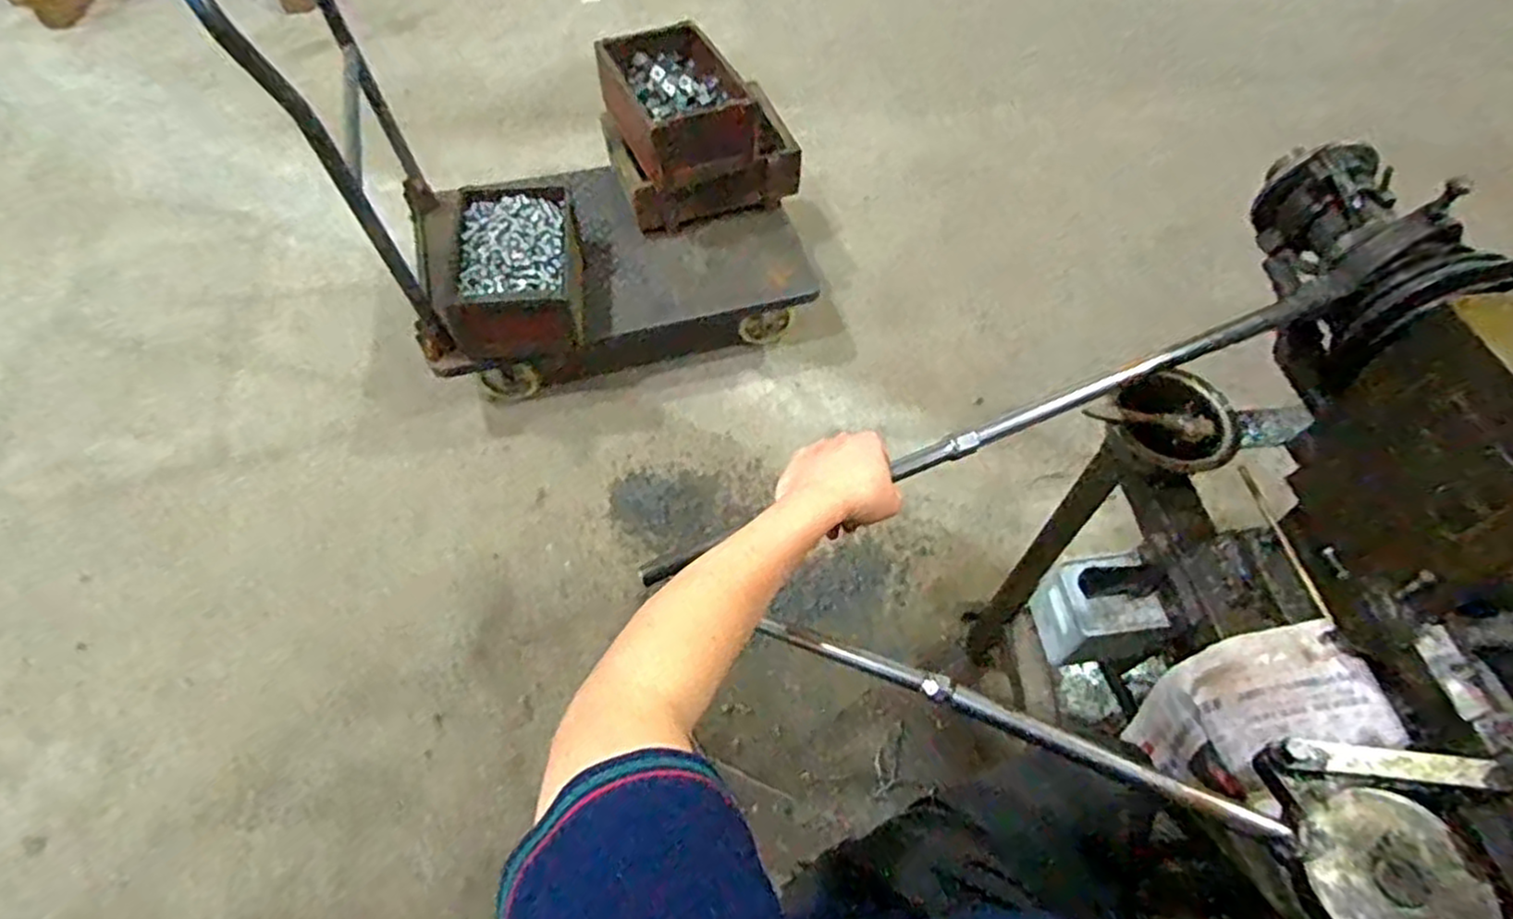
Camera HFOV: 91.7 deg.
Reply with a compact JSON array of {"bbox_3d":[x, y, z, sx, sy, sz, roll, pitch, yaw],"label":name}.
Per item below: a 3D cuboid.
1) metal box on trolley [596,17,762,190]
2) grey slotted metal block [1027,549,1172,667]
[{"bbox_3d":[-0.180,-0.820,1.664,0.305,0.179,0.349,-17,58,-12],"label":"metal box on trolley"},{"bbox_3d":[0.371,0.170,0.804,0.098,0.121,0.105,-3,57,-3],"label":"grey slotted metal block"}]

